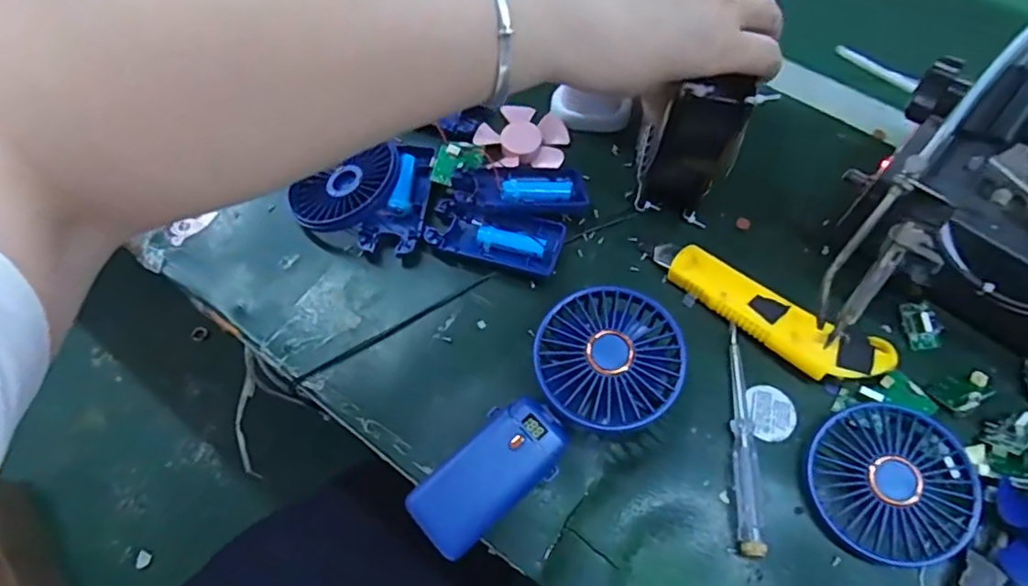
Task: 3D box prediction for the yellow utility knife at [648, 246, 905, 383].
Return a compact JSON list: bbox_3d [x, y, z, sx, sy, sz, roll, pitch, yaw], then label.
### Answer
[{"bbox_3d":[0.160,0.012,0.390,0.154,0.019,0.041,32,68,16],"label":"yellow utility knife"}]

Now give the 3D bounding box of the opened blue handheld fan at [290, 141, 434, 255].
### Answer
[{"bbox_3d":[-0.112,-0.072,0.441,0.097,0.031,0.084,4,63,4],"label":"opened blue handheld fan"}]

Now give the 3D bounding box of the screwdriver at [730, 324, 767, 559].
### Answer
[{"bbox_3d":[0.137,0.085,0.362,0.014,0.010,0.133,4,63,3],"label":"screwdriver"}]

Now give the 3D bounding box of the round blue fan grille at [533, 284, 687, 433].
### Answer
[{"bbox_3d":[0.056,0.043,0.366,0.083,0.039,0.084,-1,63,1],"label":"round blue fan grille"}]

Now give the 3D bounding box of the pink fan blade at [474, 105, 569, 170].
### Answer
[{"bbox_3d":[0.006,-0.123,0.471,0.070,0.012,0.065,-9,63,-3],"label":"pink fan blade"}]

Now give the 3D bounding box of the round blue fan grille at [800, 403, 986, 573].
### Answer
[{"bbox_3d":[0.213,0.107,0.340,0.085,0.015,0.084,24,68,13],"label":"round blue fan grille"}]

